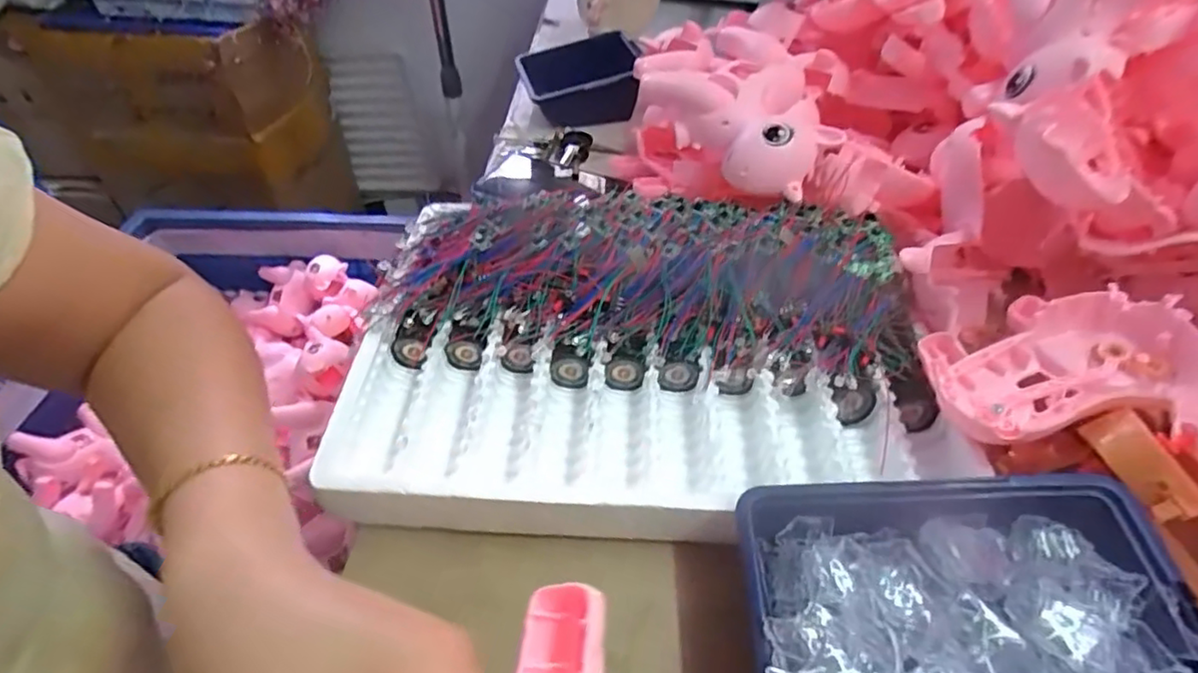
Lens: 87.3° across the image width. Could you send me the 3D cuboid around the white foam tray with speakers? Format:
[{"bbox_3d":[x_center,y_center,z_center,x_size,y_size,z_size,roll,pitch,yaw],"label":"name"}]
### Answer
[{"bbox_3d":[0.031,0.019,0.378,0.351,0.050,0.220,5,46,5],"label":"white foam tray with speakers"}]

